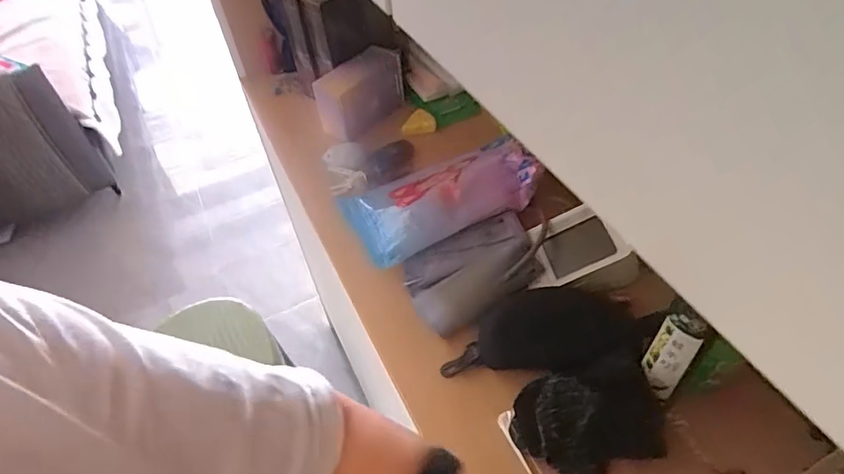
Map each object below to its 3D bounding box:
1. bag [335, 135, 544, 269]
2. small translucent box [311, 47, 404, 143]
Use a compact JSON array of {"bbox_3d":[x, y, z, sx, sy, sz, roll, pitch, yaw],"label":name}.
[{"bbox_3d":[0.017,-0.061,0.679,0.226,0.080,0.156,-20,50,-13],"label":"bag"},{"bbox_3d":[-0.098,-0.220,0.834,0.155,0.110,0.067,-36,55,-24],"label":"small translucent box"}]

